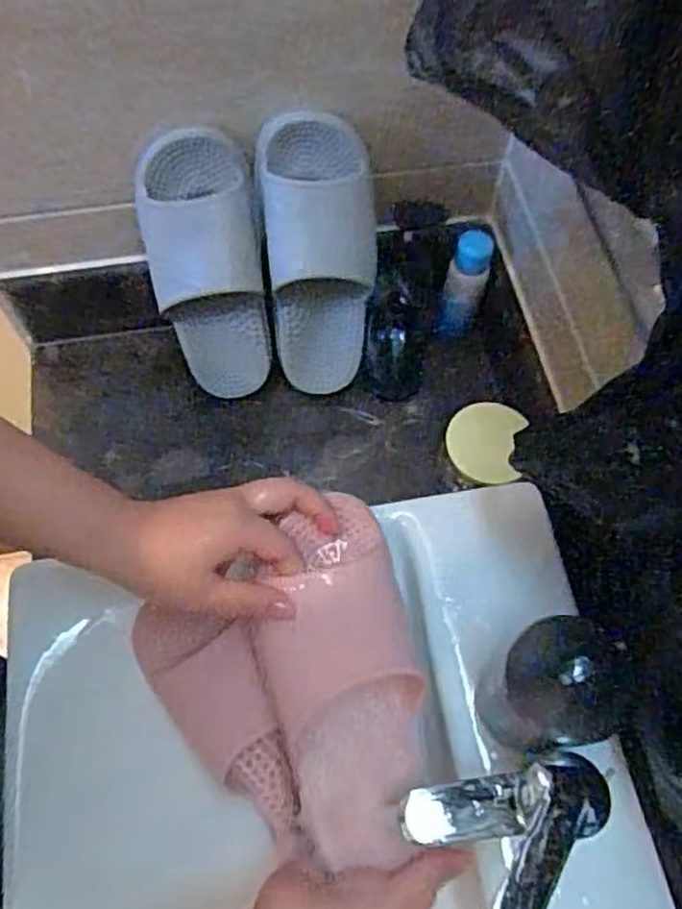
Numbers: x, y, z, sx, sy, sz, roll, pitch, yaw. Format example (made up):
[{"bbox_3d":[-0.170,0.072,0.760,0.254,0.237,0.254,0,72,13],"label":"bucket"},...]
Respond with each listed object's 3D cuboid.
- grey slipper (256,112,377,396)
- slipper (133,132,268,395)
[{"bbox_3d":[-0.021,-0.163,0.675,0.104,0.278,0.068,-2,37,-1],"label":"grey slipper"},{"bbox_3d":[-0.123,-0.157,0.673,0.101,0.262,0.066,-9,40,-5],"label":"slipper"}]

